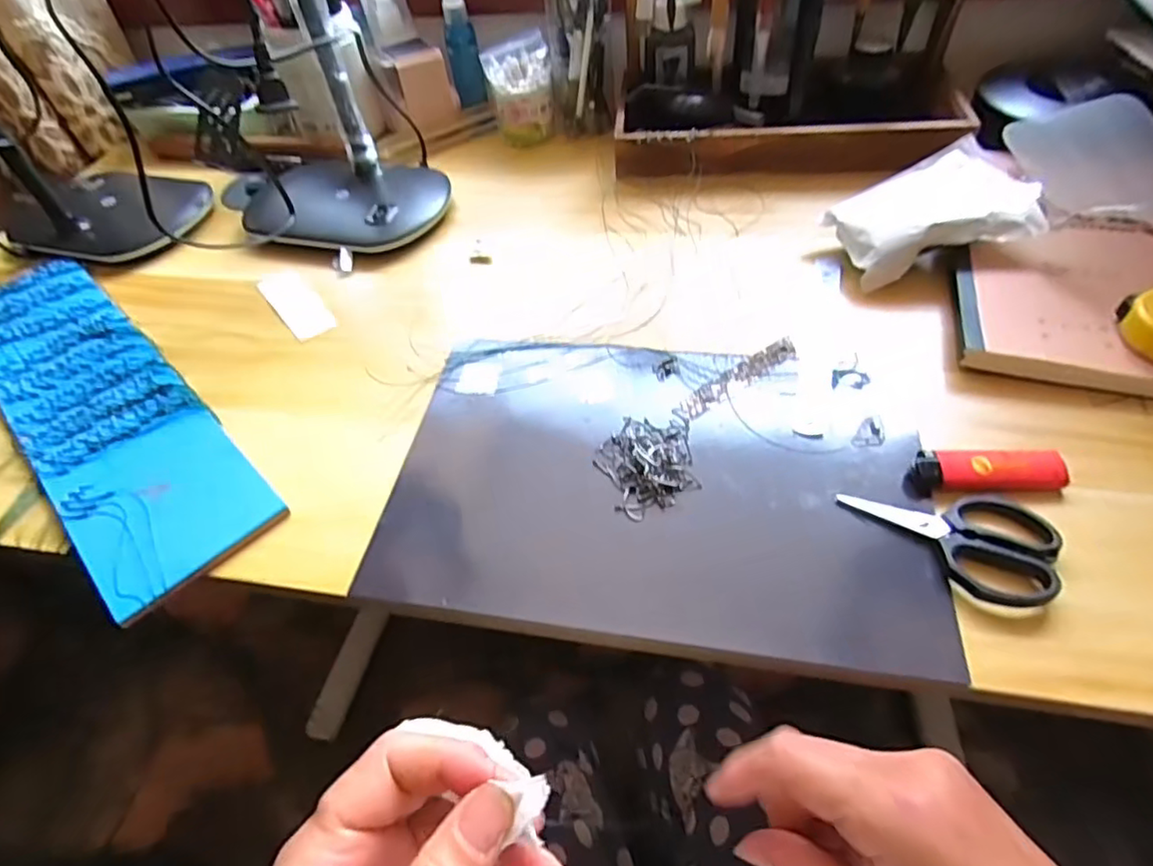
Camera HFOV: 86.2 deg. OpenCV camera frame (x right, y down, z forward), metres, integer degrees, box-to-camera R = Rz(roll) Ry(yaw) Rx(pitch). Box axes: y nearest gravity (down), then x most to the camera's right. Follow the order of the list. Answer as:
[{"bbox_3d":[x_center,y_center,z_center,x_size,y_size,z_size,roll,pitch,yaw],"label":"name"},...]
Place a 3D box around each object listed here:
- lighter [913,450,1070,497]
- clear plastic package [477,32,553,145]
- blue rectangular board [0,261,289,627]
[{"bbox_3d":[0.223,0.019,0.335,0.075,0.013,0.022,-2,51,4],"label":"lighter"},{"bbox_3d":[-0.056,-0.337,0.610,0.060,0.079,0.058,-10,51,-3],"label":"clear plastic package"},{"bbox_3d":[-0.340,-0.028,0.432,0.099,0.007,0.390,-39,58,-24],"label":"blue rectangular board"}]

